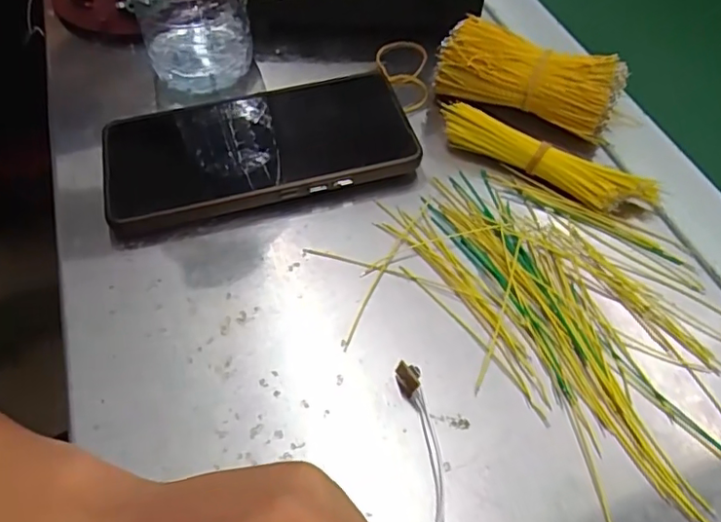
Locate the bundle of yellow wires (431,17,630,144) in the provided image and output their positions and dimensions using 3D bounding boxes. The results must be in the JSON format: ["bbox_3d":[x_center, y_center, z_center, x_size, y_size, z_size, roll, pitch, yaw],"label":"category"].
[{"bbox_3d":[0.094,-0.103,0.327,0.097,0.037,0.033,19,57,12],"label":"bundle of yellow wires"}]

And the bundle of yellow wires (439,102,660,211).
[{"bbox_3d":[0.095,-0.053,0.304,0.116,0.019,0.020,25,59,16],"label":"bundle of yellow wires"}]

